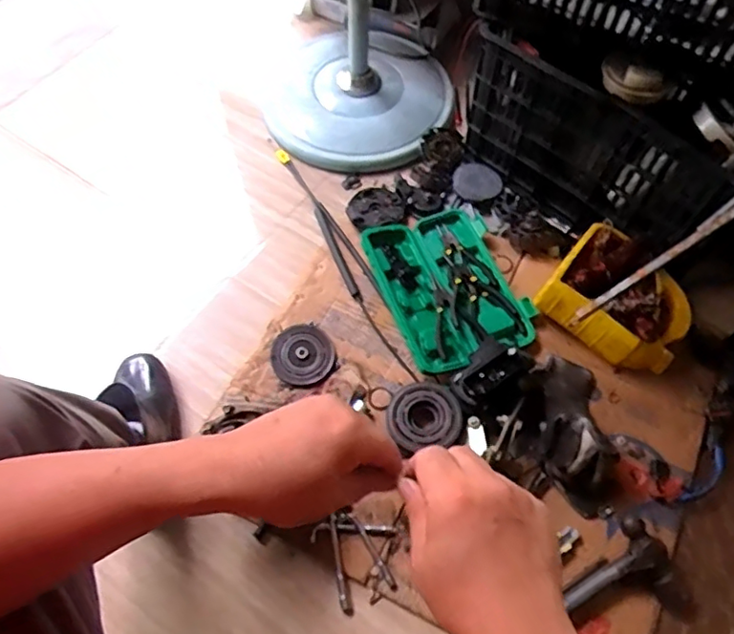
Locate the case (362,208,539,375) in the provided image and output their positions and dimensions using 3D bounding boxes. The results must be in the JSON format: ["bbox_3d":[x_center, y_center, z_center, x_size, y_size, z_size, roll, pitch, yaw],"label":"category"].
[{"bbox_3d":[0.138,-0.056,1.014,0.218,0.045,0.291,-17,63,-9],"label":"case"}]

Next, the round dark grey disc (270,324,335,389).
[{"bbox_3d":[-0.104,0.063,0.967,0.099,0.016,0.098,0,62,0],"label":"round dark grey disc"}]

